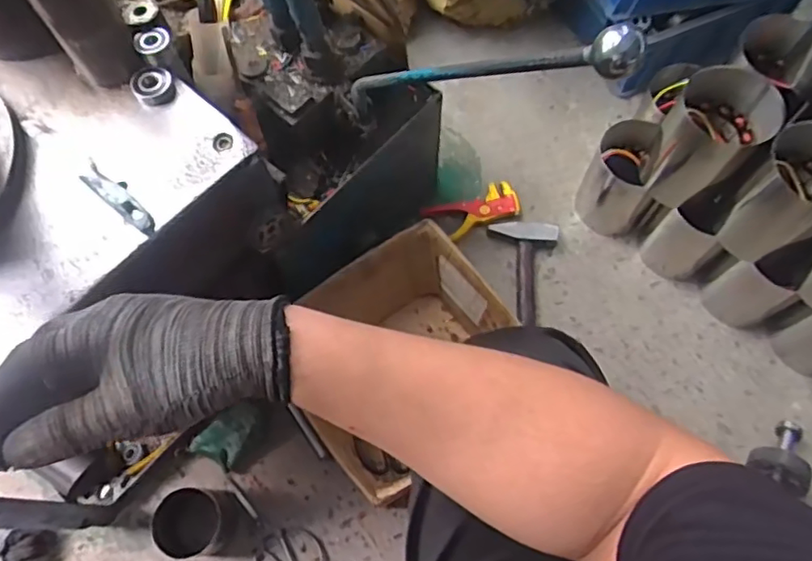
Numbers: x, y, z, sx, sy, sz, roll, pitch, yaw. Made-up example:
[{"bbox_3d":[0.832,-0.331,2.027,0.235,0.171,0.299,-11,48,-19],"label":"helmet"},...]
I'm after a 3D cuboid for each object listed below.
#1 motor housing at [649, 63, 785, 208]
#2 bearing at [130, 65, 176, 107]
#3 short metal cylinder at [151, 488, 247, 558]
[{"bbox_3d":[0.410,-0.189,0.828,0.112,0.178,0.103,-1,68,1],"label":"motor housing"},{"bbox_3d":[-0.256,-0.198,0.612,0.040,0.016,0.039,-1,68,1],"label":"bearing"},{"bbox_3d":[-0.284,0.335,0.840,0.099,0.090,0.087,-2,68,0],"label":"short metal cylinder"}]

